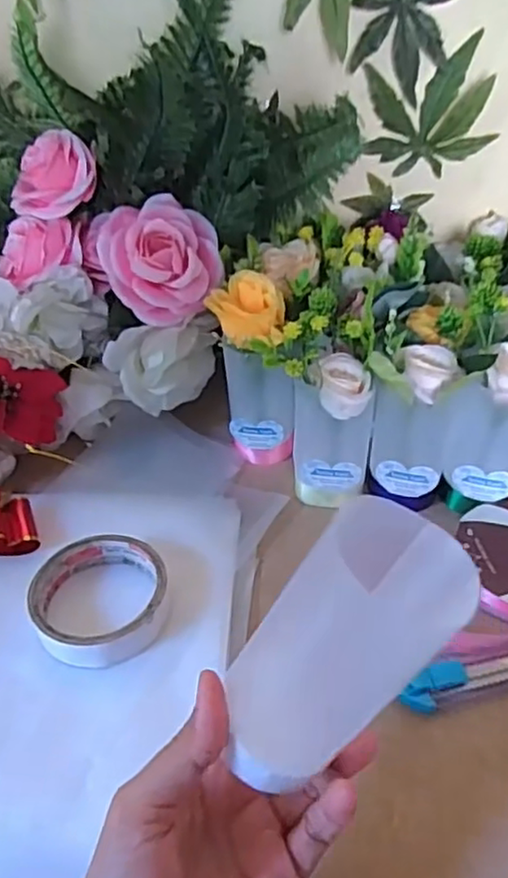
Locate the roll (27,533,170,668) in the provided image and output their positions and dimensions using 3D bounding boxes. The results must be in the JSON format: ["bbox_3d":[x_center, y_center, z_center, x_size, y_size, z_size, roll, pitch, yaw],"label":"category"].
[{"bbox_3d":[-0.098,0.101,0.422,0.086,0.023,0.089,0,40,0],"label":"roll"}]

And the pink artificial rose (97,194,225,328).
[{"bbox_3d":[-0.072,-0.139,0.514,0.088,0.092,0.052,-14,15,-3],"label":"pink artificial rose"}]

